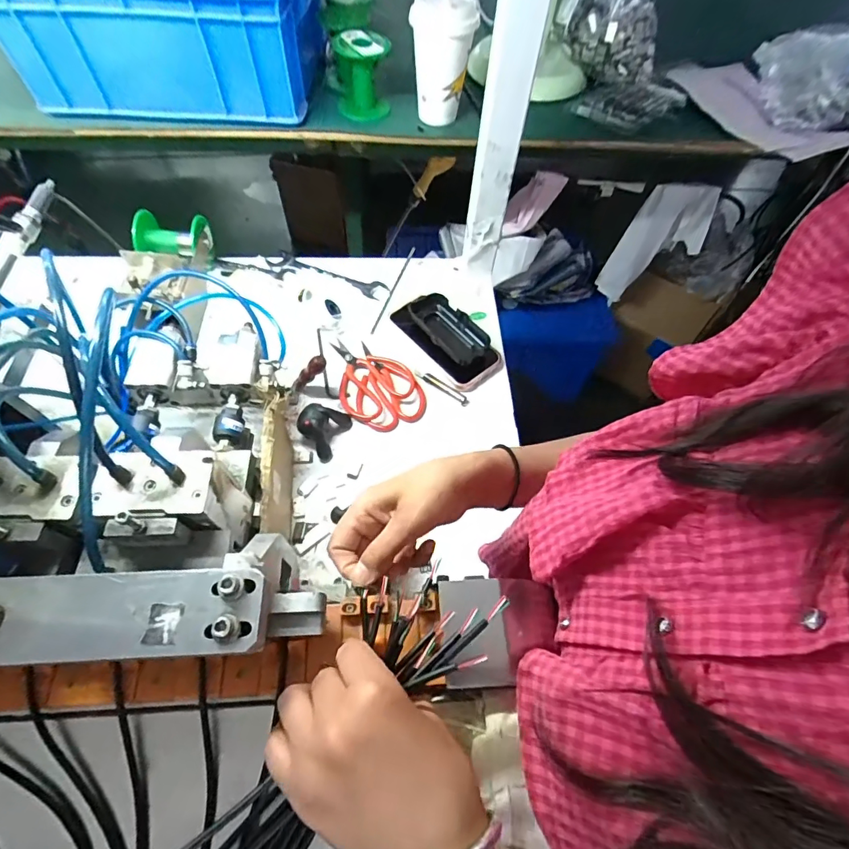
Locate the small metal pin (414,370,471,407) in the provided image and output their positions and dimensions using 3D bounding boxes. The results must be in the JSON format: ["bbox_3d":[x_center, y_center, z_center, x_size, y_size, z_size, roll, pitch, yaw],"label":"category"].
[{"bbox_3d":[0.022,-0.045,0.546,0.073,0.011,0.012,30,63,13],"label":"small metal pin"}]

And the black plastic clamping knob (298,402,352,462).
[{"bbox_3d":[-0.112,0.002,0.498,0.039,0.043,0.057,21,61,8],"label":"black plastic clamping knob"}]

